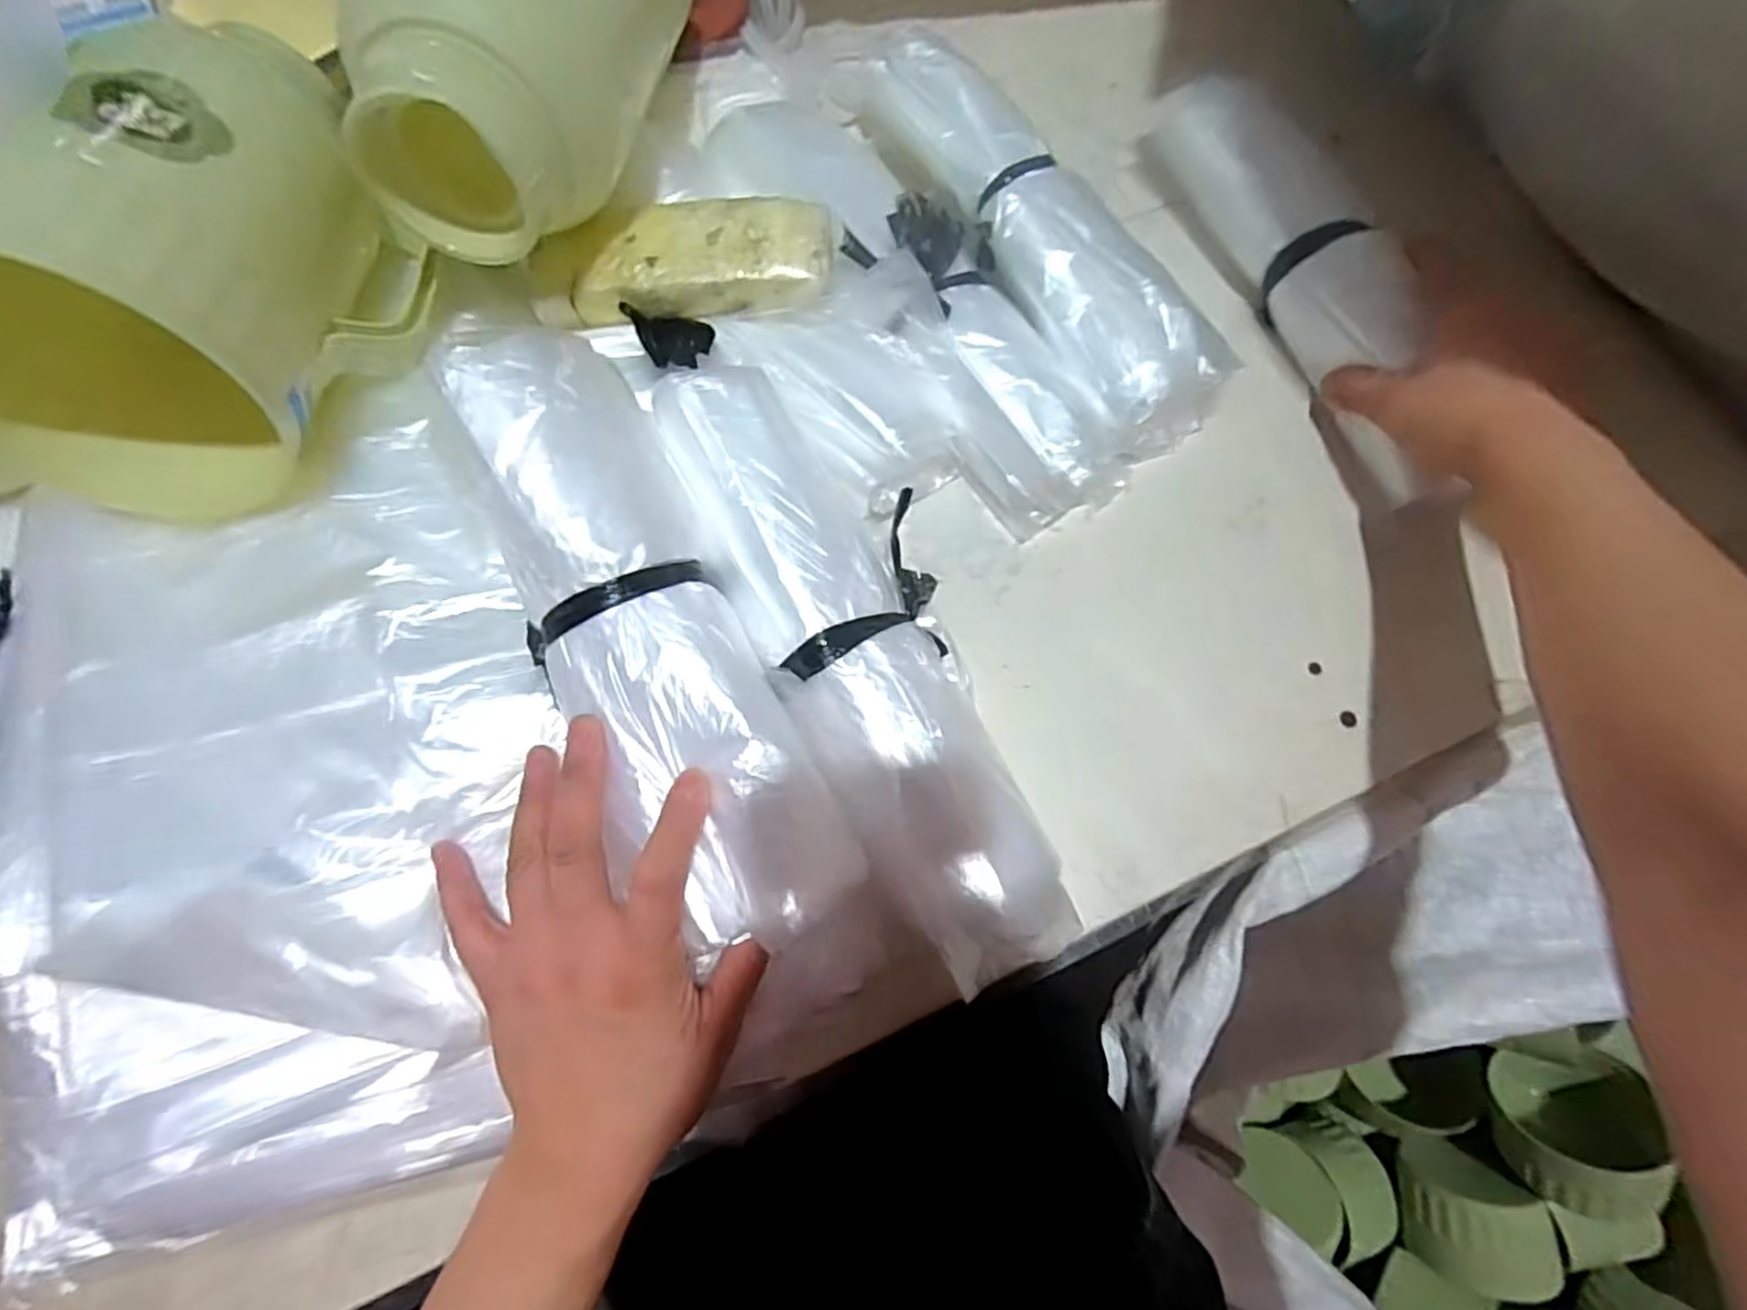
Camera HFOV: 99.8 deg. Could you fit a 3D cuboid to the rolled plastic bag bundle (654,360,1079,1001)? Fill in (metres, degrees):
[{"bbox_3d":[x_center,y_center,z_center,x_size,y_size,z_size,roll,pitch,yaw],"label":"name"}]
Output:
[{"bbox_3d":[-0.006,-0.001,0.368,0.089,0.082,0.321,-22,73,-9],"label":"rolled plastic bag bundle"}]

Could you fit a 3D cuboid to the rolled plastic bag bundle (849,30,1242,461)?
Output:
[{"bbox_3d":[0.095,-0.270,0.469,0.080,0.070,0.327,-27,74,-11],"label":"rolled plastic bag bundle"}]

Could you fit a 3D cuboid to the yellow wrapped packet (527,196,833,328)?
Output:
[{"bbox_3d":[-0.109,-0.226,0.419,0.166,0.028,0.059,-4,71,-4],"label":"yellow wrapped packet"}]

